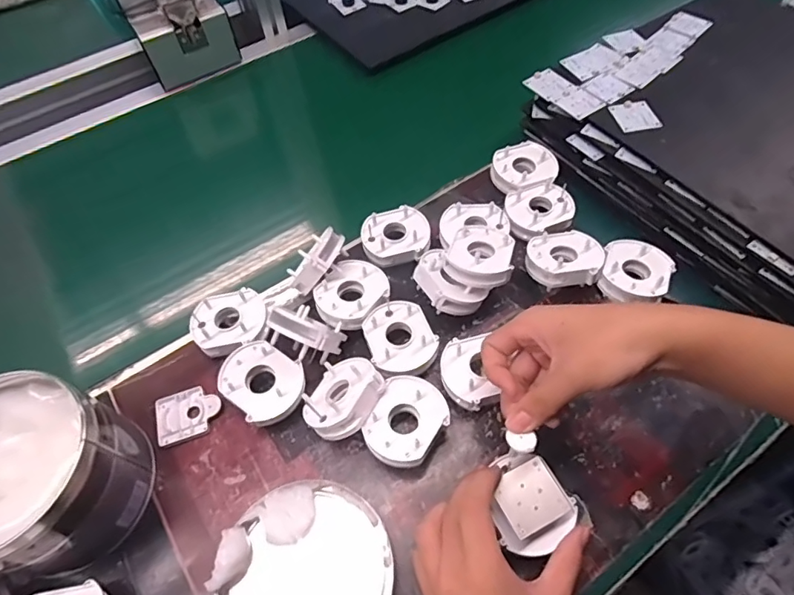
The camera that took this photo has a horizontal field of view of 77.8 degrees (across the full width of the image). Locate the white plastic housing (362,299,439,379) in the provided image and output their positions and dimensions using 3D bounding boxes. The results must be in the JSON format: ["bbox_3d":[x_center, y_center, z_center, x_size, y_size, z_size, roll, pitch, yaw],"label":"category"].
[{"bbox_3d":[0.003,0.037,0.445,0.058,0.023,0.070,-25,60,-13],"label":"white plastic housing"}]

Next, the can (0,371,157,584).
[{"bbox_3d":[-0.275,0.138,0.375,0.134,0.094,0.130,-1,58,2],"label":"can"}]

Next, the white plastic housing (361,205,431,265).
[{"bbox_3d":[0.000,-0.064,0.511,0.070,0.024,0.056,-9,58,-3],"label":"white plastic housing"}]

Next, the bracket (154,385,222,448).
[{"bbox_3d":[-0.187,0.105,0.442,0.056,0.008,0.043,-18,59,-9],"label":"bracket"}]

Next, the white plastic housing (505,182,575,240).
[{"bbox_3d":[0.150,-0.091,0.519,0.067,0.024,0.059,-13,58,-6],"label":"white plastic housing"}]

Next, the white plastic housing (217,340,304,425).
[{"bbox_3d":[-0.116,0.078,0.438,0.061,0.038,0.074,-41,65,-21],"label":"white plastic housing"}]

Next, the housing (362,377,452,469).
[{"bbox_3d":[0.009,0.107,0.410,0.057,0.036,0.070,21,61,15],"label":"housing"}]

